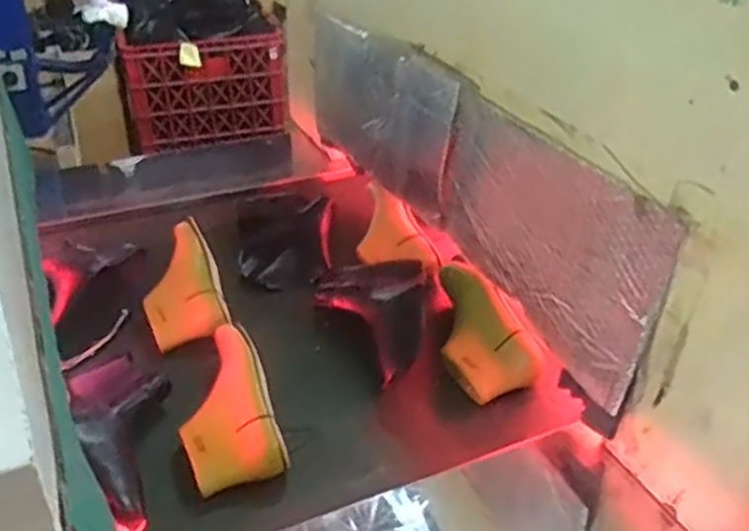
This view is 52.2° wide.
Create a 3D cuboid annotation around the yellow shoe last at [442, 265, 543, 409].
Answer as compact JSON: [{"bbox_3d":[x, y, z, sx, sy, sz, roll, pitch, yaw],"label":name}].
[{"bbox_3d":[0.130,0.087,1.074,0.092,0.103,0.219,-16,38,-27],"label":"yellow shoe last"}]

